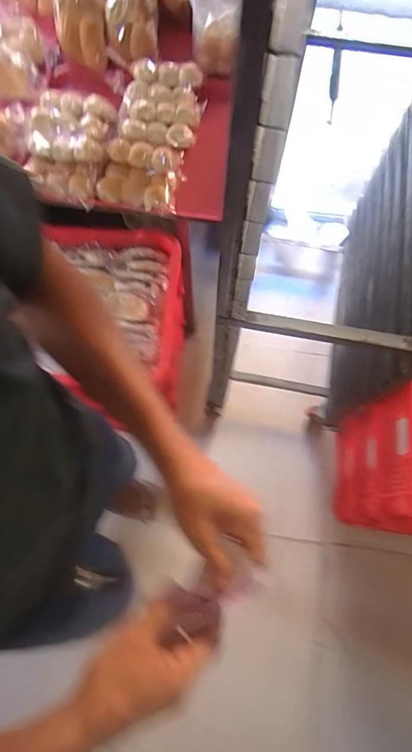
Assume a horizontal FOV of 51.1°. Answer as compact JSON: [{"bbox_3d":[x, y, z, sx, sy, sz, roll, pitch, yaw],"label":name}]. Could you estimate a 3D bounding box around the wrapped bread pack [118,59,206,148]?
[{"bbox_3d":[-0.074,-0.479,0.748,0.137,0.031,0.162,9,72,2],"label":"wrapped bread pack"}]

